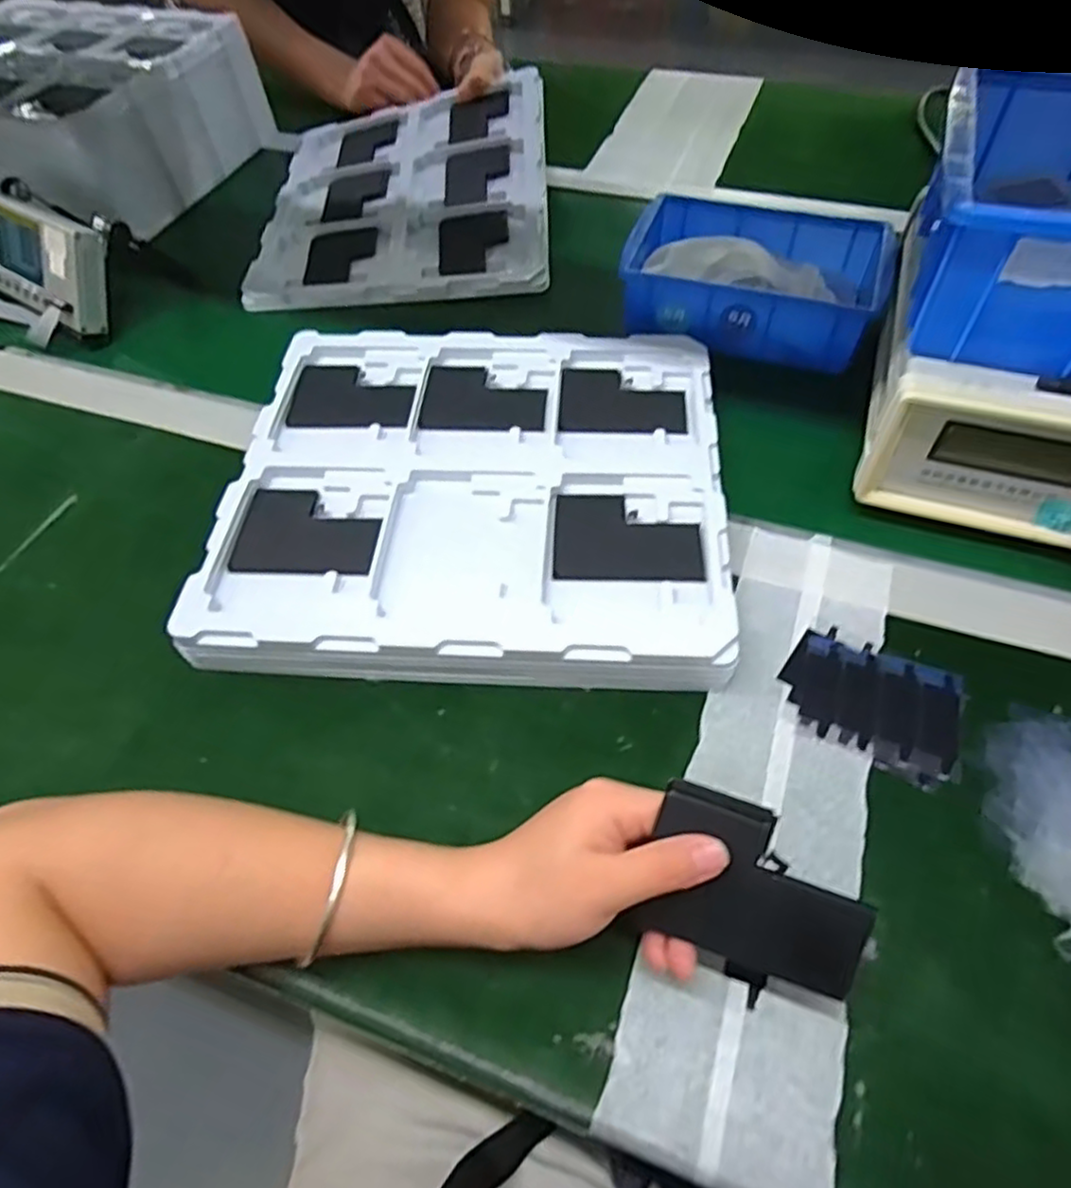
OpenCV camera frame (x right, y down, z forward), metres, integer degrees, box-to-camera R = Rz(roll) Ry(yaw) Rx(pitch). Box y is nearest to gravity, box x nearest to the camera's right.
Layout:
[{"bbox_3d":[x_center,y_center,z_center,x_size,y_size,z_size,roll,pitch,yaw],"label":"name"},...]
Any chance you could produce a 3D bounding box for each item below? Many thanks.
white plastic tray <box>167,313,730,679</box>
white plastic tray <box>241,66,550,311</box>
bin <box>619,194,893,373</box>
[{"bbox_3d":[-0.038,-0.073,0.469,0.315,0.044,0.285,3,54,4],"label":"white plastic tray"},{"bbox_3d":[-0.129,-0.404,0.697,0.276,0.027,0.304,-5,63,8],"label":"white plastic tray"},{"bbox_3d":[0.180,-0.263,0.569,0.200,0.054,0.152,15,56,12],"label":"bin"}]

